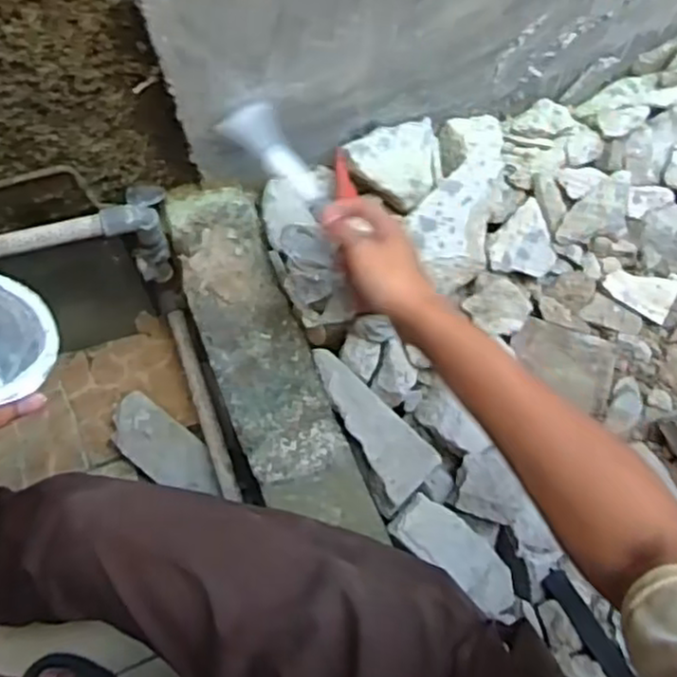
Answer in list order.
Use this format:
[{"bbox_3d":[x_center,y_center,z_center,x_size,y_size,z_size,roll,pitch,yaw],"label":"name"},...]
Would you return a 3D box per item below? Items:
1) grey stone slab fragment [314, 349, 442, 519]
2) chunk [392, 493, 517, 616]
[{"bbox_3d":[0.023,0.096,0.769,0.074,0.030,0.175,-42,76,-12],"label":"grey stone slab fragment"},{"bbox_3d":[0.124,0.224,0.741,0.139,0.038,0.058,37,76,12],"label":"chunk"}]

